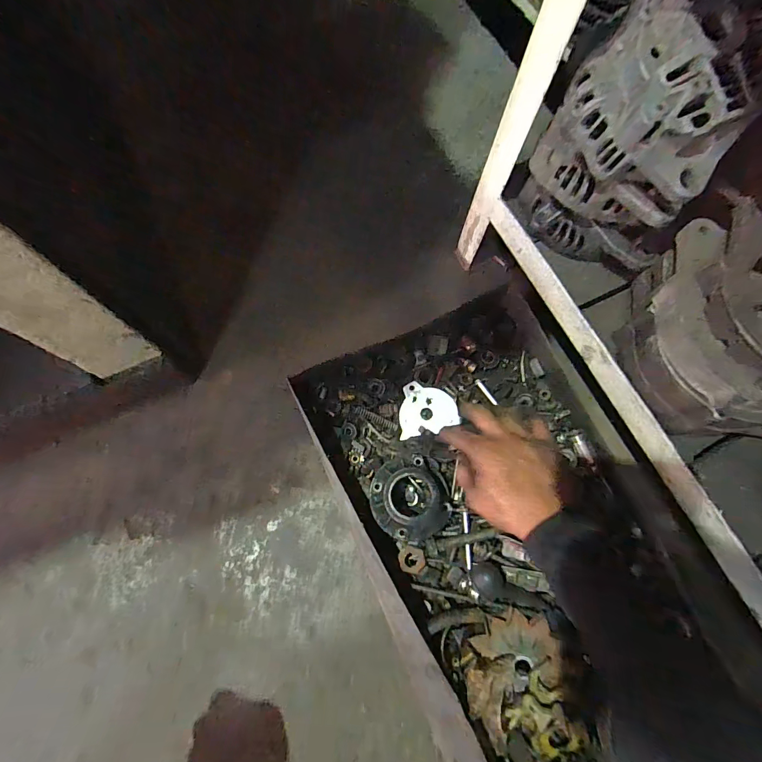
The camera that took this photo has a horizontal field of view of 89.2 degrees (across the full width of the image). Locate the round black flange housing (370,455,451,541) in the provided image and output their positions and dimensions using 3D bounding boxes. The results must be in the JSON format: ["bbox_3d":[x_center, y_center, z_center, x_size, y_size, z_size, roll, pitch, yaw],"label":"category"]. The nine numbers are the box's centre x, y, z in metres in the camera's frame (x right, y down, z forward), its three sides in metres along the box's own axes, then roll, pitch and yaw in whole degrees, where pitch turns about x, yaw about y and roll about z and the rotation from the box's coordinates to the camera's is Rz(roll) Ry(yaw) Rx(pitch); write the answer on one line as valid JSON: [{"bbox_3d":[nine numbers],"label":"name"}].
[{"bbox_3d":[0.030,0.129,0.430,0.093,0.036,0.089,0,72,-1],"label":"round black flange housing"}]

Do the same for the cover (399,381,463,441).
[{"bbox_3d":[0.057,0.034,0.480,0.072,0.009,0.065,-9,72,-4],"label":"cover"}]

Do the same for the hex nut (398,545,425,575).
[{"bbox_3d":[0.034,0.196,0.425,0.029,0.012,0.027,8,72,2],"label":"hex nut"}]

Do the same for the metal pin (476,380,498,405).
[{"bbox_3d":[0.134,0.014,0.491,0.007,0.004,0.044,-27,58,-9],"label":"metal pin"}]

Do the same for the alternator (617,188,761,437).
[{"bbox_3d":[0.295,-0.035,0.330,0.112,0.114,0.198,-25,74,-10],"label":"alternator"}]

